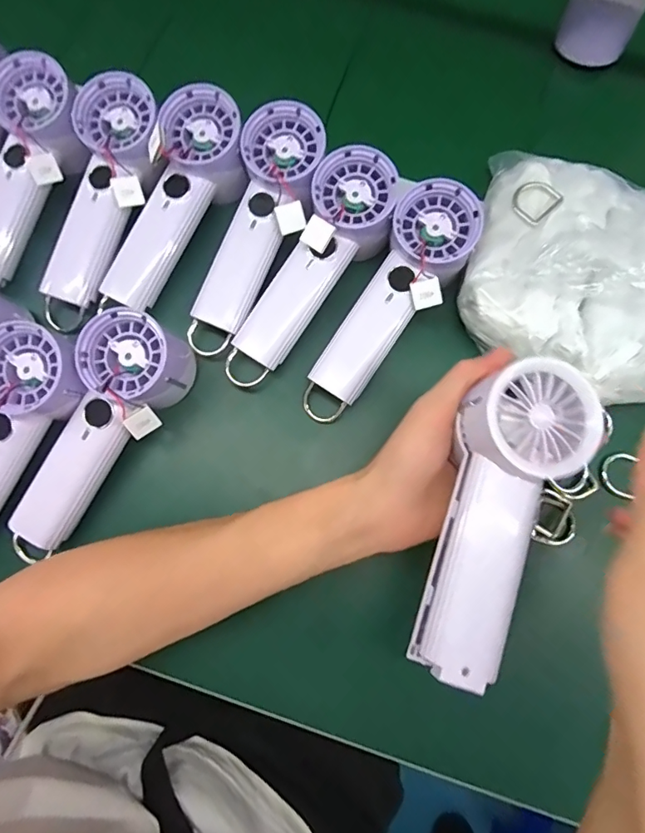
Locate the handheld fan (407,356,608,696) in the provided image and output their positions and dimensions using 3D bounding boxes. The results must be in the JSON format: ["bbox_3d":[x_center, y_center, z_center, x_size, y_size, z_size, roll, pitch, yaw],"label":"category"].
[{"bbox_3d":[0.092,0.053,0.258,0.060,0.035,0.168,21,87,3],"label":"handheld fan"}]

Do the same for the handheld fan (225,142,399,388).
[{"bbox_3d":[-0.009,-0.109,0.362,0.059,0.040,0.192,34,94,6],"label":"handheld fan"}]

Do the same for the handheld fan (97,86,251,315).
[{"bbox_3d":[-0.116,-0.163,0.380,0.063,0.046,0.177,30,94,5],"label":"handheld fan"}]

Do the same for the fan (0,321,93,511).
[{"bbox_3d":[-0.228,0.025,0.323,0.063,0.043,0.184,30,93,5],"label":"fan"}]

